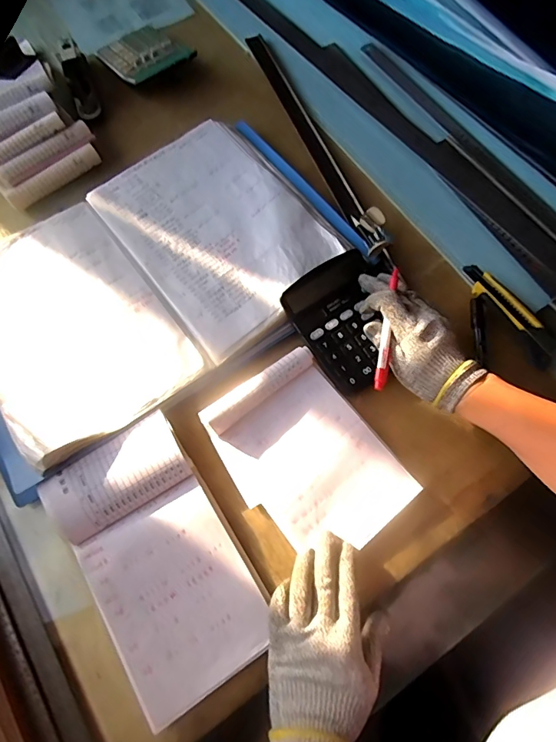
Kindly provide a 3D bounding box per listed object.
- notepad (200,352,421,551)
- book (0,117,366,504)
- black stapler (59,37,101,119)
[{"bbox_3d":[0.031,0.089,0.452,0.145,0.018,0.203,-37,79,-8],"label":"notepad"},{"bbox_3d":[-0.158,-0.123,0.526,0.479,0.033,0.311,-35,73,-10],"label":"book"},{"bbox_3d":[-0.298,-0.442,0.639,0.033,0.058,0.114,-19,73,-6],"label":"black stapler"}]

